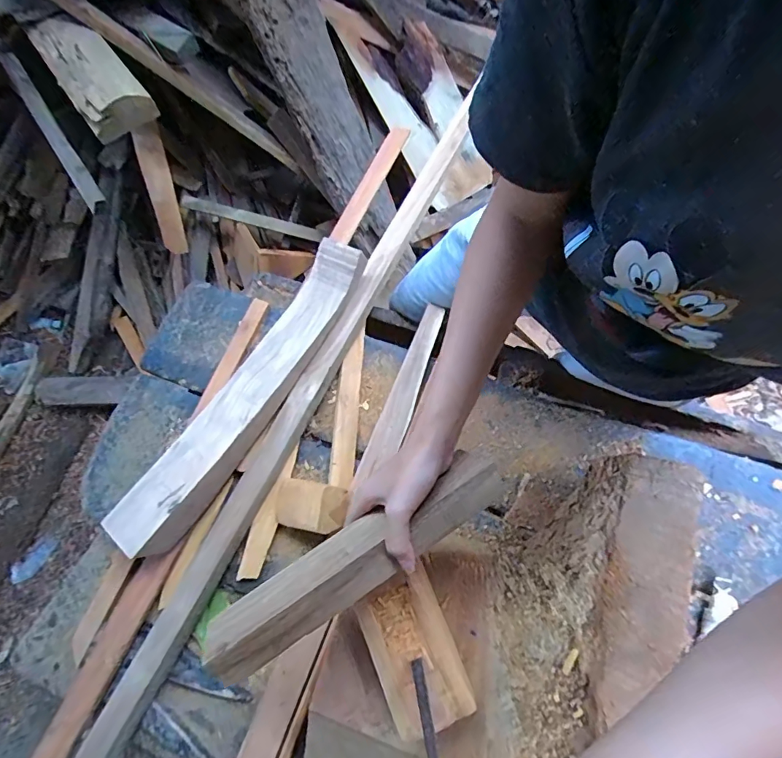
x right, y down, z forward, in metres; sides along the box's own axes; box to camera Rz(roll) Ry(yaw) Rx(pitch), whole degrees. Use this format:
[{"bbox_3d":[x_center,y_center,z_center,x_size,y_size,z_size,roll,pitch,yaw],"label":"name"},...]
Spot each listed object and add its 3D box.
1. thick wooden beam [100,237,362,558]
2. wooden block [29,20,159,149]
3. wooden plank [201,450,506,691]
[{"bbox_3d":[-0.203,0.010,0.637,0.094,0.053,0.503,32,76,11],"label":"thick wooden beam"},{"bbox_3d":[-0.562,-0.582,0.822,0.120,0.073,0.326,-37,75,-3],"label":"wooden block"},{"bbox_3d":[-0.027,0.152,0.376,0.268,0.038,0.055,-32,41,-5],"label":"wooden plank"}]

